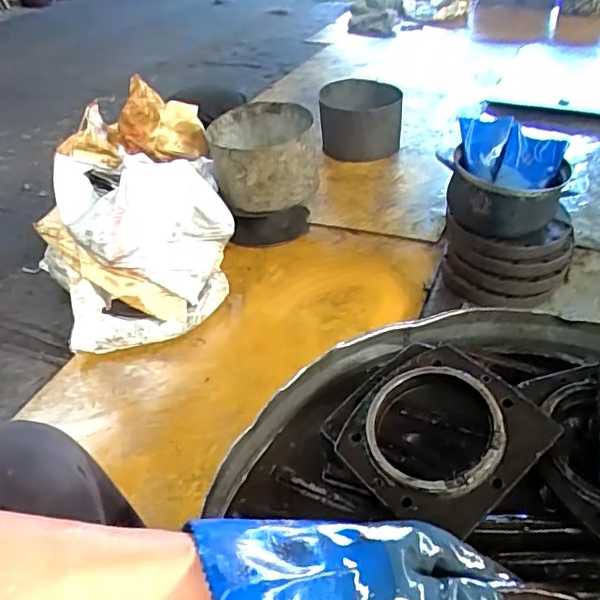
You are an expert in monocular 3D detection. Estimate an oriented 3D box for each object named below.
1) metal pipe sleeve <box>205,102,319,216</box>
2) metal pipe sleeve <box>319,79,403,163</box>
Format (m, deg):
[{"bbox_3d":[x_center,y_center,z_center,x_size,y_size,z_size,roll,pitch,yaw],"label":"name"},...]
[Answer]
[{"bbox_3d":[-0.101,-0.383,1.559,0.292,0.207,0.278,-6,39,-1],"label":"metal pipe sleeve"},{"bbox_3d":[0.200,-0.602,1.871,0.257,0.185,0.260,-4,41,4],"label":"metal pipe sleeve"}]

